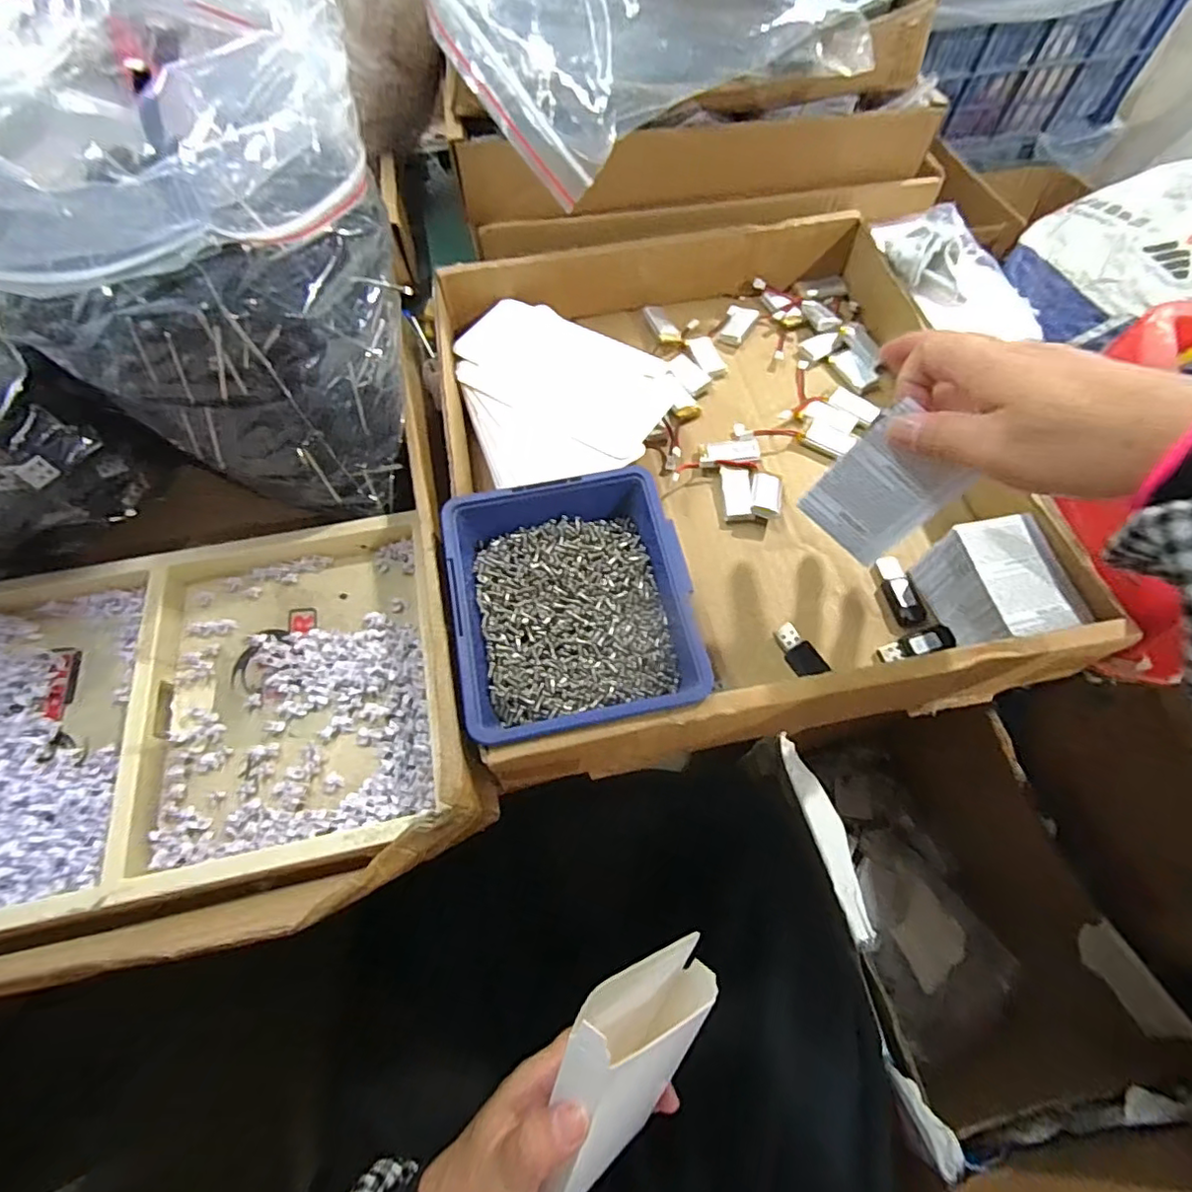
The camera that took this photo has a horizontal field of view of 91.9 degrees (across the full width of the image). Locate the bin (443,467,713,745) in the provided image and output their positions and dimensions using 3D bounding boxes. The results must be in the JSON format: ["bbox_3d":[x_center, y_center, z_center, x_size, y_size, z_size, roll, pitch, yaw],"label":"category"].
[{"bbox_3d":[-0.012,0.007,0.323,0.123,0.052,0.138,-11,64,-5],"label":"bin"}]

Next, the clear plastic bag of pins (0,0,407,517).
[{"bbox_3d":[-0.210,-0.179,0.331,0.190,0.219,0.204,-10,64,-4],"label":"clear plastic bag of pins"}]

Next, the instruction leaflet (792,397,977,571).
[{"bbox_3d":[0.146,-0.053,0.294,0.052,0.066,0.004,41,33,1],"label":"instruction leaflet"}]

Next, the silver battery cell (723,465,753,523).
[{"bbox_3d":[0.096,-0.071,0.394,0.018,0.011,0.039,3,64,2],"label":"silver battery cell"}]

